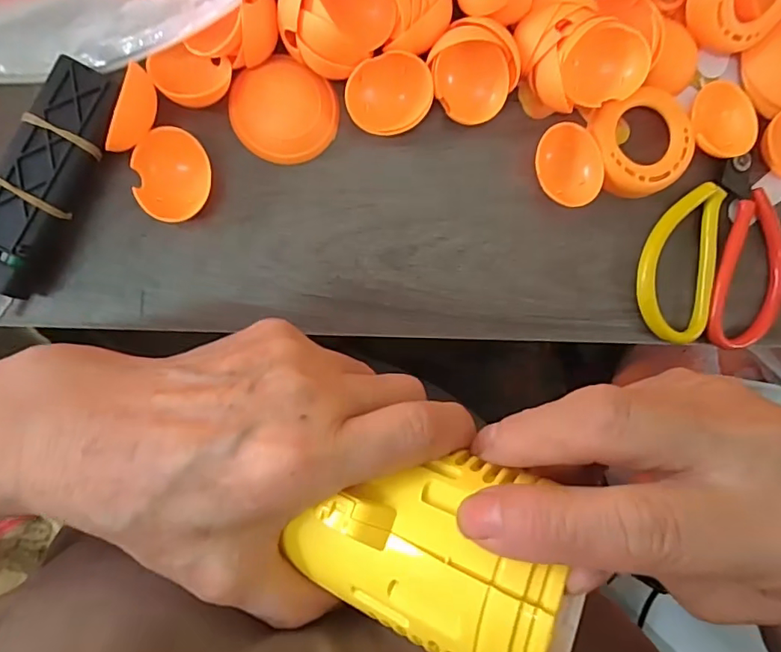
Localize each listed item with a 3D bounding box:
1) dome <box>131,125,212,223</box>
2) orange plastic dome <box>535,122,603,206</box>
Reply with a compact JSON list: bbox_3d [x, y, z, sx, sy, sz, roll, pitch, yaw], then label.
[{"bbox_3d":[-0.105,-0.073,0.242,0.034,0.014,0.042,10,91,-8],"label":"dome"},{"bbox_3d":[0.097,-0.087,0.271,0.032,0.013,0.043,-27,96,-6],"label":"orange plastic dome"}]

